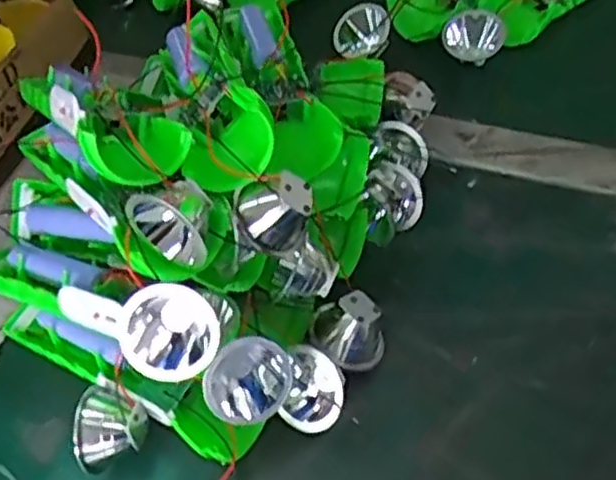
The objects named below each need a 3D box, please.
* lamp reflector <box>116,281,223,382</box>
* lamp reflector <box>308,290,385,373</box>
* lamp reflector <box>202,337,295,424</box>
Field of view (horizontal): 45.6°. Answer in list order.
[{"bbox_3d":[-0.063,0.043,0.341,0.045,0.025,0.040,16,86,0],"label":"lamp reflector"},{"bbox_3d":[0.022,0.051,0.404,0.040,0.033,0.039,26,60,22],"label":"lamp reflector"},{"bbox_3d":[-0.029,0.071,0.365,0.044,0.030,0.042,-2,53,3],"label":"lamp reflector"}]

